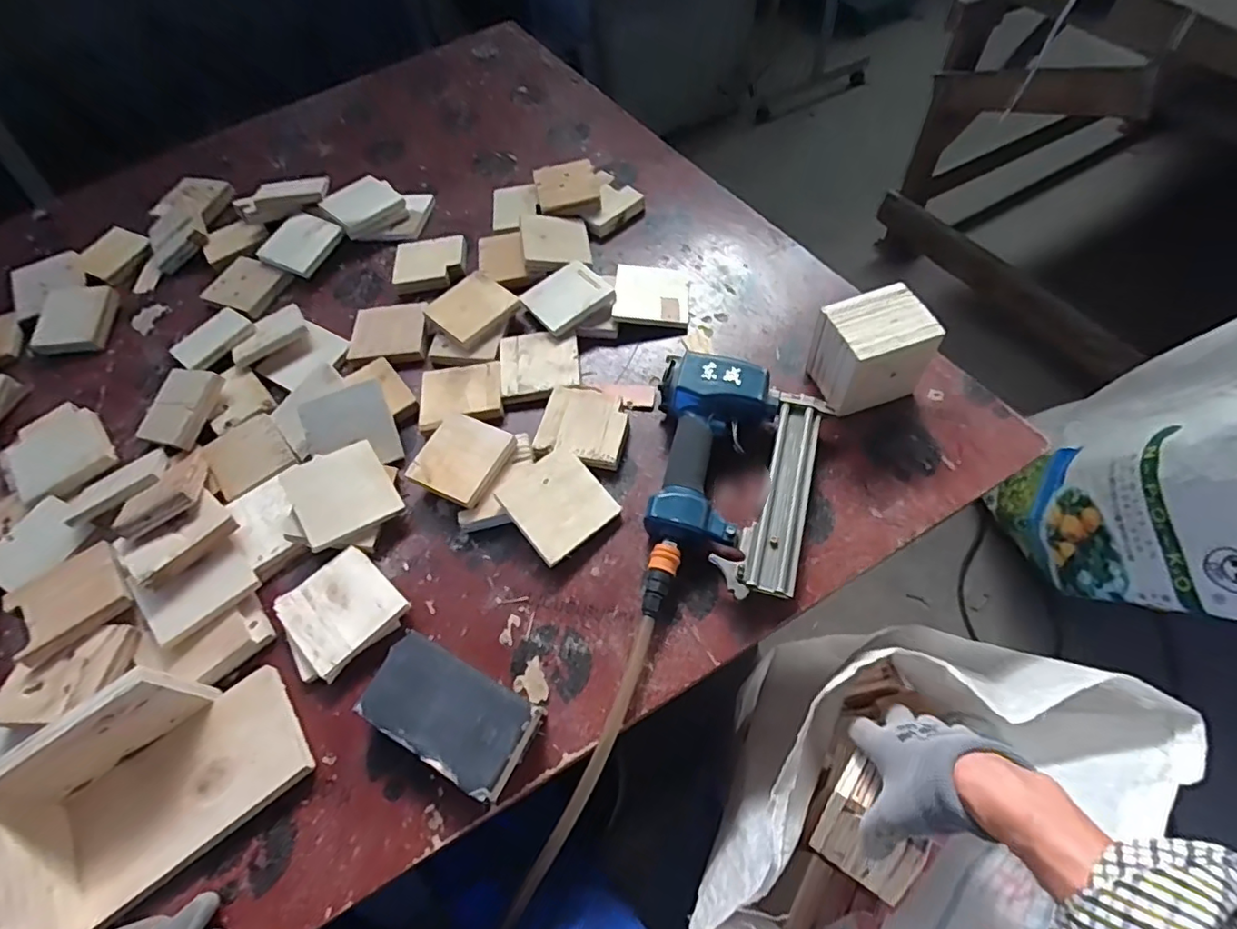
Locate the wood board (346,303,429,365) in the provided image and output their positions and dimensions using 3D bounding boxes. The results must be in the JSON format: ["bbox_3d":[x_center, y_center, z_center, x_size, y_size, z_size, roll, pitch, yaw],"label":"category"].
[{"bbox_3d":[-0.283,-0.158,0.732,0.093,0.020,0.088,-9,60,0],"label":"wood board"}]

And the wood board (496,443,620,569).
[{"bbox_3d":[-0.059,0.036,0.574,0.088,0.009,0.092,-37,75,-21],"label":"wood board"}]

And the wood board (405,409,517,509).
[{"bbox_3d":[-0.160,-0.007,0.606,0.085,0.019,0.090,22,65,16],"label":"wood board"}]

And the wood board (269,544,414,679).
[{"bbox_3d":[-0.257,0.131,0.545,0.093,0.013,0.090,39,71,20],"label":"wood board"}]

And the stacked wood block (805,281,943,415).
[{"bbox_3d":[0.255,-0.113,0.608,0.096,0.098,0.087,-18,61,-5],"label":"stacked wood block"}]

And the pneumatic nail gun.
[{"bbox_3d":[0.108,0.018,0.561,0.159,0.057,0.260,6,61,8],"label":"pneumatic nail gun"}]

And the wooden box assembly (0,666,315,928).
[{"bbox_3d":[-0.364,0.243,0.450,0.195,0.089,0.126,-41,65,-17],"label":"wooden box assembly"}]

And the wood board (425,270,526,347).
[{"bbox_3d":[-0.179,-0.193,0.722,0.093,0.015,0.094,38,70,22],"label":"wood board"}]

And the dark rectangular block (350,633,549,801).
[{"bbox_3d":[-0.138,0.205,0.486,0.138,0.041,0.076,23,62,19],"label":"dark rectangular block"}]

